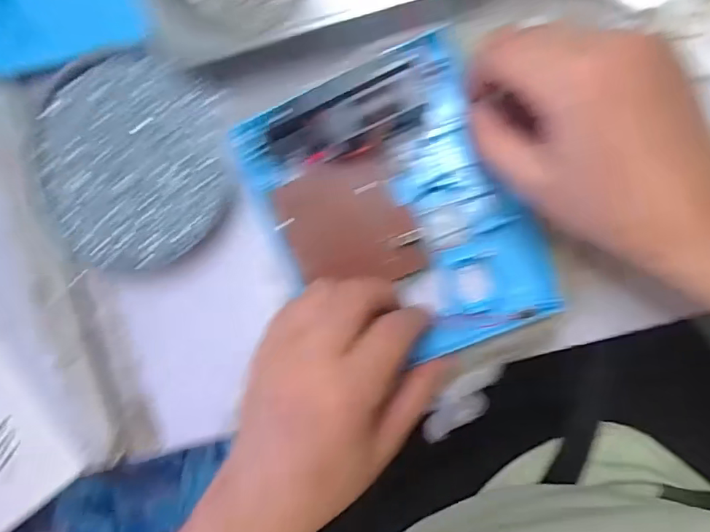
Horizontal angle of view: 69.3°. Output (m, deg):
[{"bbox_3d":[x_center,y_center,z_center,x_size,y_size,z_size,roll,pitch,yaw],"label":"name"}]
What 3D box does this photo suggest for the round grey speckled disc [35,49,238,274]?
[{"bbox_3d":[-0.139,-0.065,0.330,0.126,0.022,0.131,1,94,9],"label":"round grey speckled disc"}]

